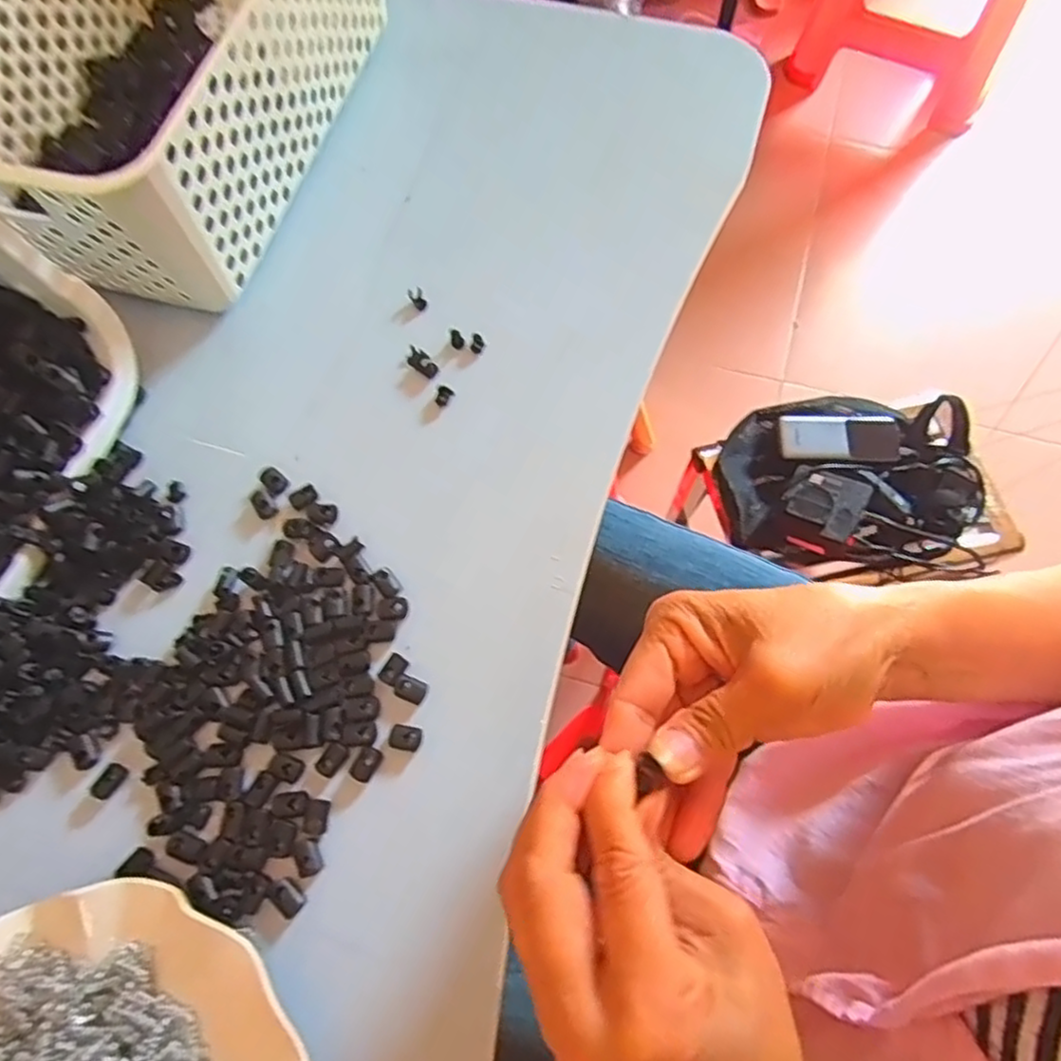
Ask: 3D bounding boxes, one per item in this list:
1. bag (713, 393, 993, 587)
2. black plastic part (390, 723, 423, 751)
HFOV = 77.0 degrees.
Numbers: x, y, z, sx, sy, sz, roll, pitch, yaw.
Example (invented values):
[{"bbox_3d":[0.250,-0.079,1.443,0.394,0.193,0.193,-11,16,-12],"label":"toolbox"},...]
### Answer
[{"bbox_3d":[0.357,-0.065,0.745,0.285,0.084,0.205,10,71,5],"label":"bag"},{"bbox_3d":[-0.059,0.097,0.312,0.014,0.005,0.011,11,71,5],"label":"black plastic part"}]

